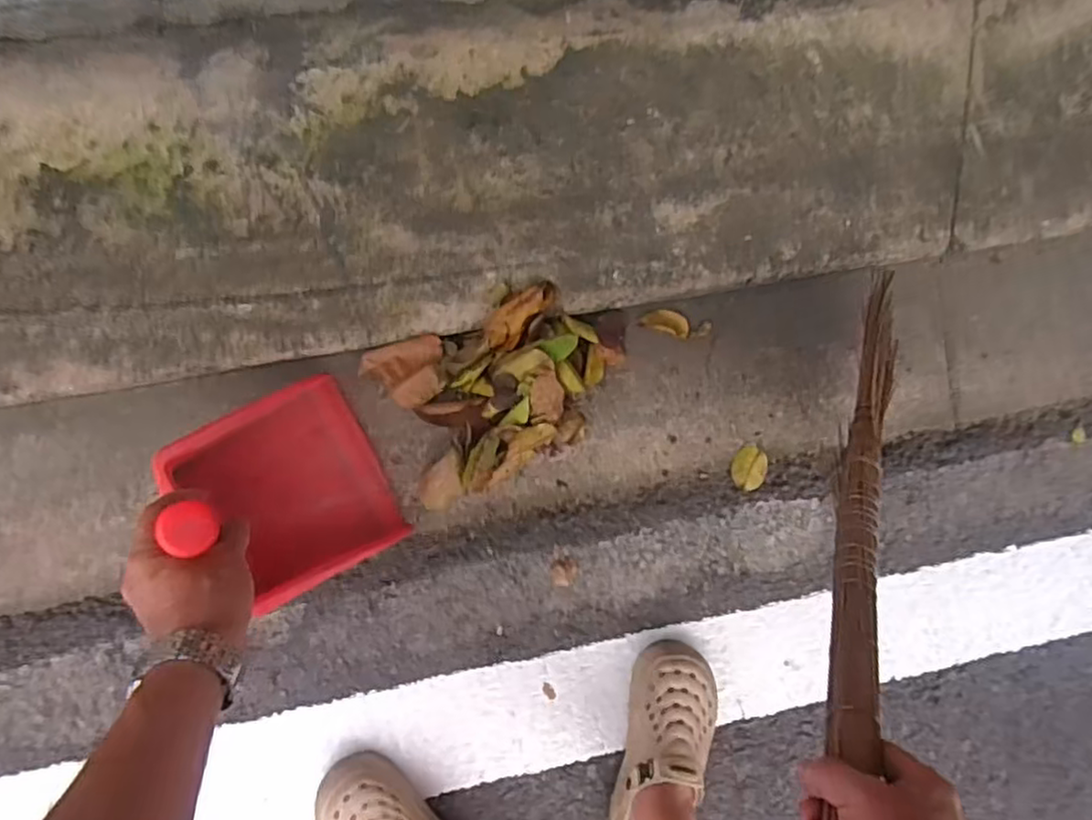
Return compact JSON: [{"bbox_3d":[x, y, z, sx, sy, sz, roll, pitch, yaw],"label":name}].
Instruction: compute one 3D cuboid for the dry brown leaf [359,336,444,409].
[{"bbox_3d":[-0.179,-0.045,0.868,0.105,0.016,0.082,-18,95,-8],"label":"dry brown leaf"}]

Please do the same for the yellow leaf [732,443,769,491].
[{"bbox_3d":[0.281,0.080,0.928,0.050,0.004,0.057,34,87,-9],"label":"yellow leaf"}]

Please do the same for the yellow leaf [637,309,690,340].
[{"bbox_3d":[0.166,-0.122,0.928,0.071,0.011,0.030,17,89,-10],"label":"yellow leaf"}]

